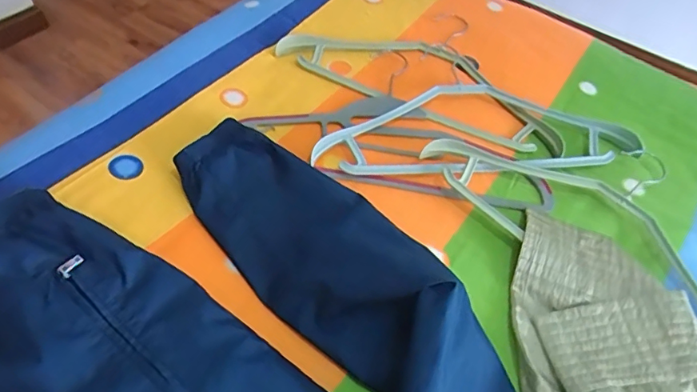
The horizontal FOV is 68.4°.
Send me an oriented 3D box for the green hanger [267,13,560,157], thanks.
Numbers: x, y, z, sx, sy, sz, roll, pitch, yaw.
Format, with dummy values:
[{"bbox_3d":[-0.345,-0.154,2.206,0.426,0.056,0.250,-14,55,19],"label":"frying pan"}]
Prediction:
[{"bbox_3d":[0.110,-0.171,0.690,0.388,0.016,0.167,27,55,14],"label":"green hanger"}]

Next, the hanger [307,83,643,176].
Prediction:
[{"bbox_3d":[0.153,-0.088,0.646,0.406,0.032,0.157,-2,53,-7],"label":"hanger"}]

